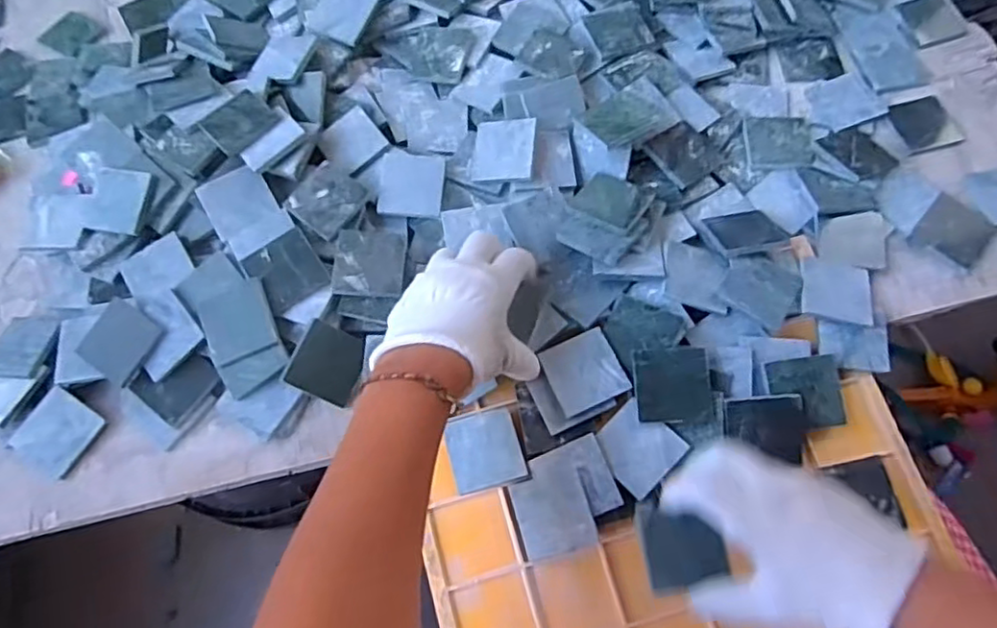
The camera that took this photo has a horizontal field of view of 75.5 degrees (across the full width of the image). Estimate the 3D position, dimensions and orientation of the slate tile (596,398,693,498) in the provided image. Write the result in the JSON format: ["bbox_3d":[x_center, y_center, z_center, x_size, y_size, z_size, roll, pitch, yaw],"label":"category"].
[{"bbox_3d":[0.092,0.088,0.426,0.048,0.007,0.048,-43,71,-15],"label":"slate tile"}]

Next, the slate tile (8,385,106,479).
[{"bbox_3d":[-0.313,0.084,0.458,0.045,0.007,0.049,32,75,-1],"label":"slate tile"}]

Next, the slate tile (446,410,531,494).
[{"bbox_3d":[-0.008,0.094,0.443,0.049,0.011,0.050,-12,66,-3],"label":"slate tile"}]

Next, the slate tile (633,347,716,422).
[{"bbox_3d":[0.117,0.046,0.429,0.049,0.010,0.048,-2,66,2],"label":"slate tile"}]

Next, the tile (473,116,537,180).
[{"bbox_3d":[0.004,-0.127,0.496,0.052,0.004,0.048,5,82,28],"label":"tile"}]

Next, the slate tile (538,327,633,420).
[{"bbox_3d":[0.059,0.040,0.445,0.049,0.004,0.050,-24,69,-1],"label":"slate tile"}]

